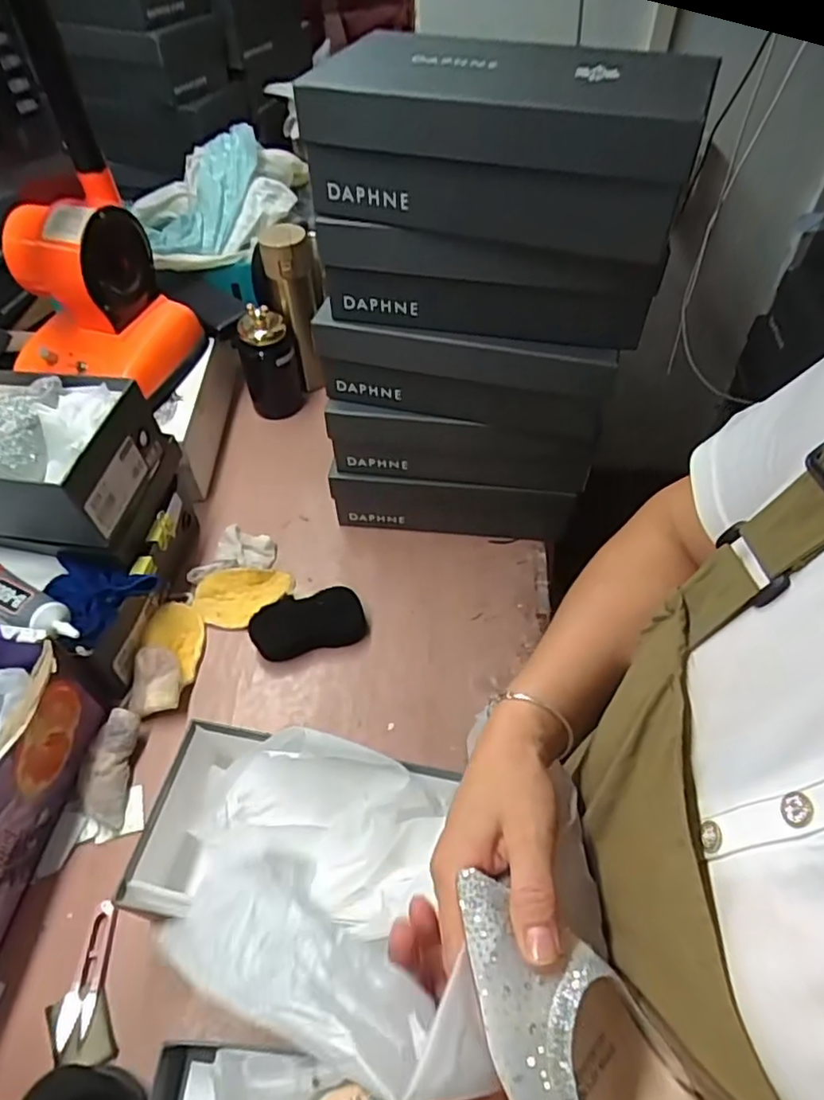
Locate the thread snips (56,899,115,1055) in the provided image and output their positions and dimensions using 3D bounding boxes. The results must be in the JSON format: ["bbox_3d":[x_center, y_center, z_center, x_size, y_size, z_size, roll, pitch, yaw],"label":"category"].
[{"bbox_3d":[-0.278,0.360,0.540,0.028,0.017,0.102,-1,52,0],"label":"thread snips"}]

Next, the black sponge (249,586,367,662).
[{"bbox_3d":[-0.122,0.084,0.740,0.130,0.034,0.069,-13,53,-9],"label":"black sponge"}]

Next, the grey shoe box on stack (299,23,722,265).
[{"bbox_3d":[0.075,-0.336,0.520,0.286,0.100,0.150,14,54,11],"label":"grey shoe box on stack"}]

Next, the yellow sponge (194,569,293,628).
[{"bbox_3d":[-0.203,0.054,0.763,0.115,0.024,0.066,-8,53,-6],"label":"yellow sponge"}]

